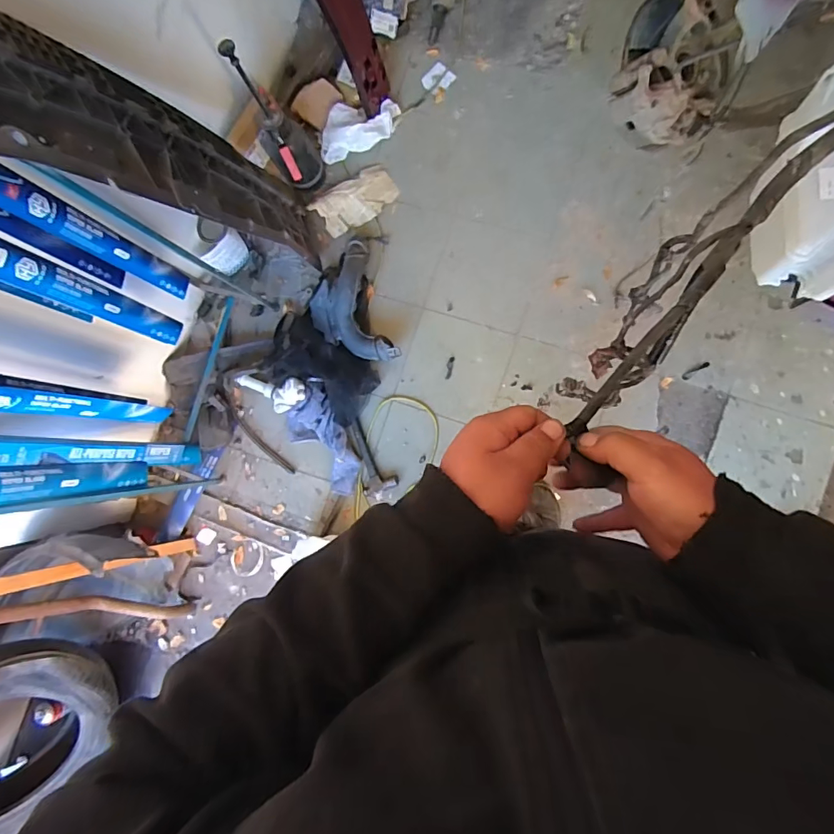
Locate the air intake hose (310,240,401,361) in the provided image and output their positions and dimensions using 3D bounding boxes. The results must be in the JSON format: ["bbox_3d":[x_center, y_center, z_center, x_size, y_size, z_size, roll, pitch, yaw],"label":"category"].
[{"bbox_3d":[-0.214,-0.336,1.423,0.218,0.096,0.395,-19,84,6],"label":"air intake hose"}]

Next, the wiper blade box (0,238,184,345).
[{"bbox_3d":[-0.671,-0.246,0.971,0.040,0.523,0.072,19,89,8],"label":"wiper blade box"}]

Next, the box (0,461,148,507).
[{"bbox_3d":[-0.750,0.134,0.950,0.048,0.524,0.077,-1,86,7],"label":"box"}]

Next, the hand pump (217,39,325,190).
[{"bbox_3d":[-0.379,-0.789,1.314,0.131,0.459,0.189,-33,83,4],"label":"hand pump"}]

